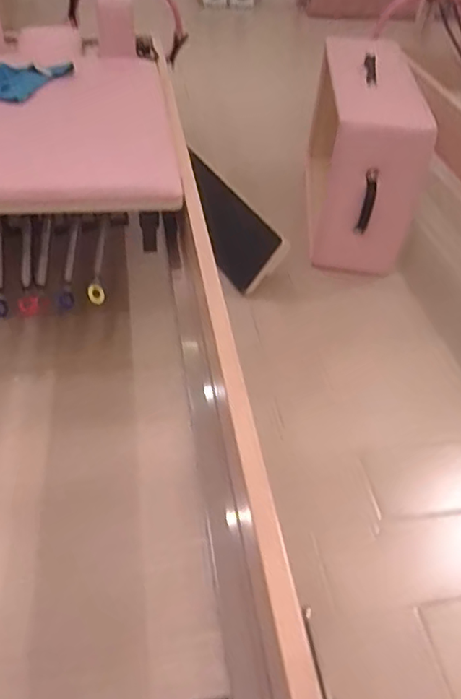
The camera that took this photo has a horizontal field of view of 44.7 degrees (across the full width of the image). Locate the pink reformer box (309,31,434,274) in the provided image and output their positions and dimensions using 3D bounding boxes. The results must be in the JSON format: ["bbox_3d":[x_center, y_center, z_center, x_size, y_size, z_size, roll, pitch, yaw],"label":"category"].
[{"bbox_3d":[0.351,-0.545,1.542,0.232,0.408,0.604,4,44,-1],"label":"pink reformer box"}]

